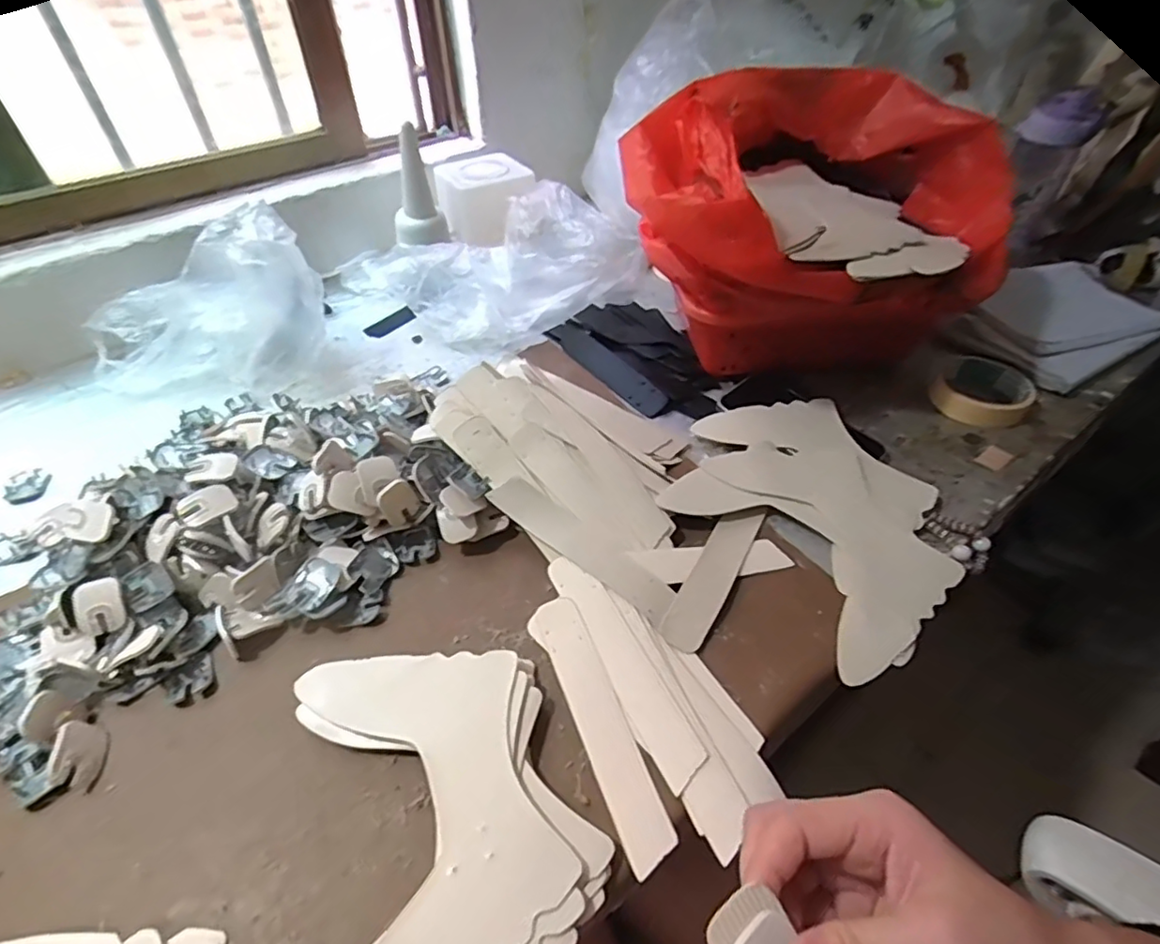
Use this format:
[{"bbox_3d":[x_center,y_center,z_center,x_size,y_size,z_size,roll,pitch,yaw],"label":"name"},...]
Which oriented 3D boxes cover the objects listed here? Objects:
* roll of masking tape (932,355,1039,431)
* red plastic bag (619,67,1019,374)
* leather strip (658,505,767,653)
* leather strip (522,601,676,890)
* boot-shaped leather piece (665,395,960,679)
[{"bbox_3d":[0.423,-0.089,0.632,0.087,0.030,0.100,26,52,24],"label":"roll of masking tape"},{"bbox_3d":[0.223,-0.244,0.613,0.356,0.230,0.288,-2,46,-1],"label":"red plastic bag"},{"bbox_3d":[0.111,0.079,0.487,0.035,0.008,0.154,31,51,11],"label":"leather strip"},{"bbox_3d":[0.012,0.166,0.412,0.037,0.005,0.182,-22,51,-12],"label":"leather strip"},{"bbox_3d":[0.203,0.029,0.527,0.207,0.018,0.259,-24,50,-20],"label":"boot-shaped leather piece"}]

